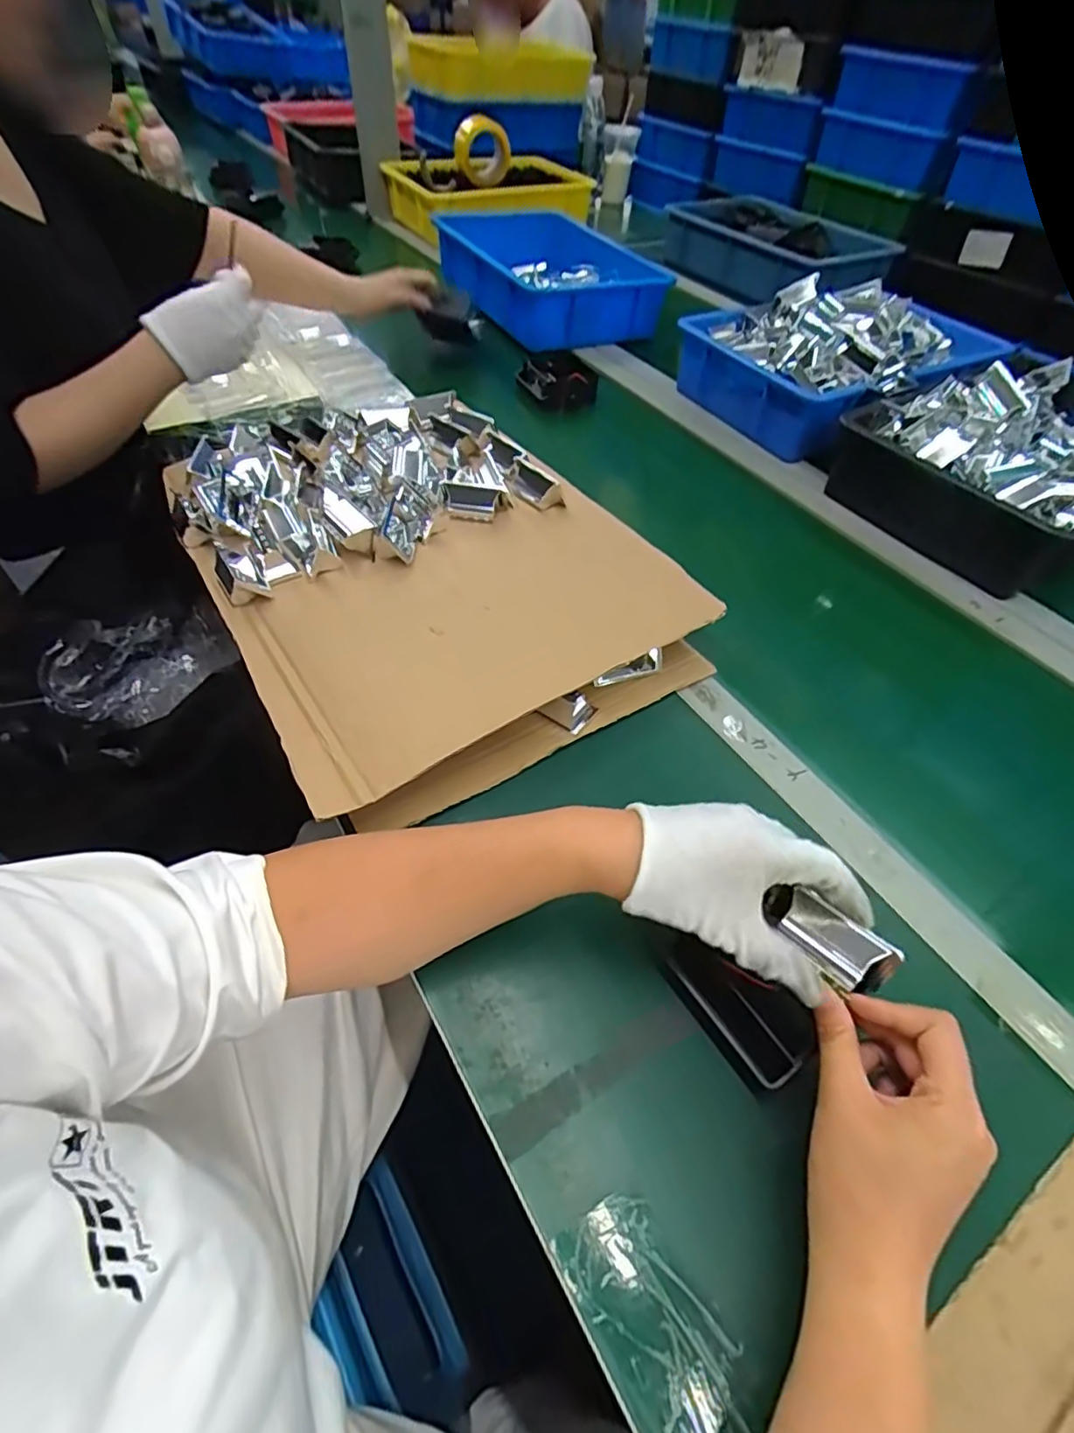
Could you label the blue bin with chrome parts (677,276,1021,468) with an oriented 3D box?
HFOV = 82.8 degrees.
[{"bbox_3d":[0.441,-0.512,0.875,0.416,0.113,0.283,-22,56,-19],"label":"blue bin with chrome parts"}]

